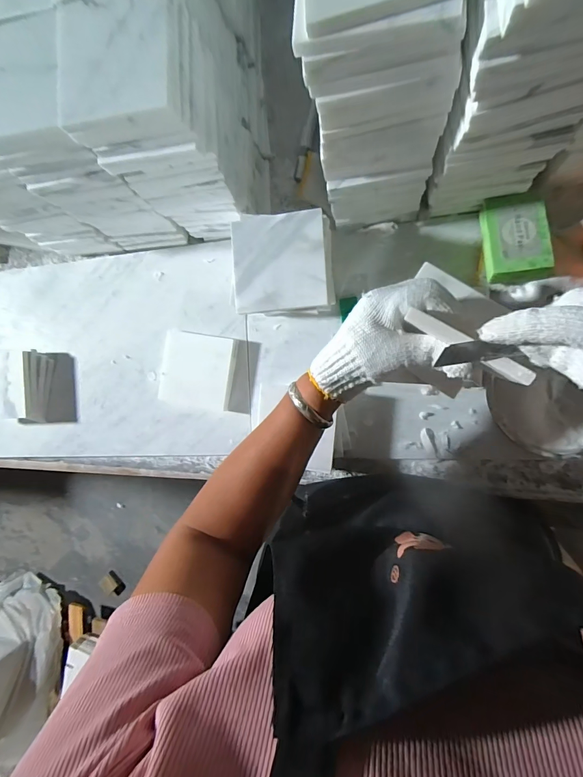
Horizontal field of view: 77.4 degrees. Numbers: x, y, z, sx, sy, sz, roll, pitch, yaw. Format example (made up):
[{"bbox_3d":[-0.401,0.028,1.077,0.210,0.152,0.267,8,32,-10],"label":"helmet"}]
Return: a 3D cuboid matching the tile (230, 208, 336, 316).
[{"bbox_3d":[-0.010,-0.134,0.390,0.108,0.012,0.105,-1,92,10],"label":"tile"}]

